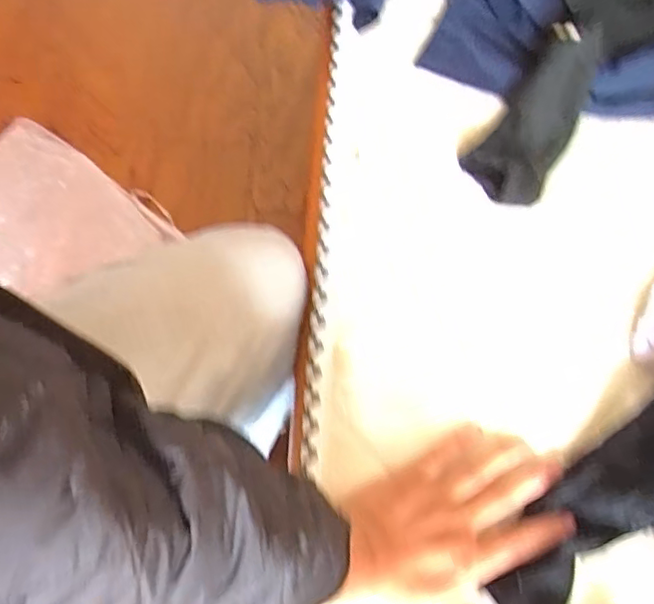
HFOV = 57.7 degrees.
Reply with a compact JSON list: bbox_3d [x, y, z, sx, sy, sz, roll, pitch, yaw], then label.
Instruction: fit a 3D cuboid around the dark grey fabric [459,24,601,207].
[{"bbox_3d":[0.166,-0.148,0.474,0.064,0.029,0.141,29,95,11],"label":"dark grey fabric"}]

